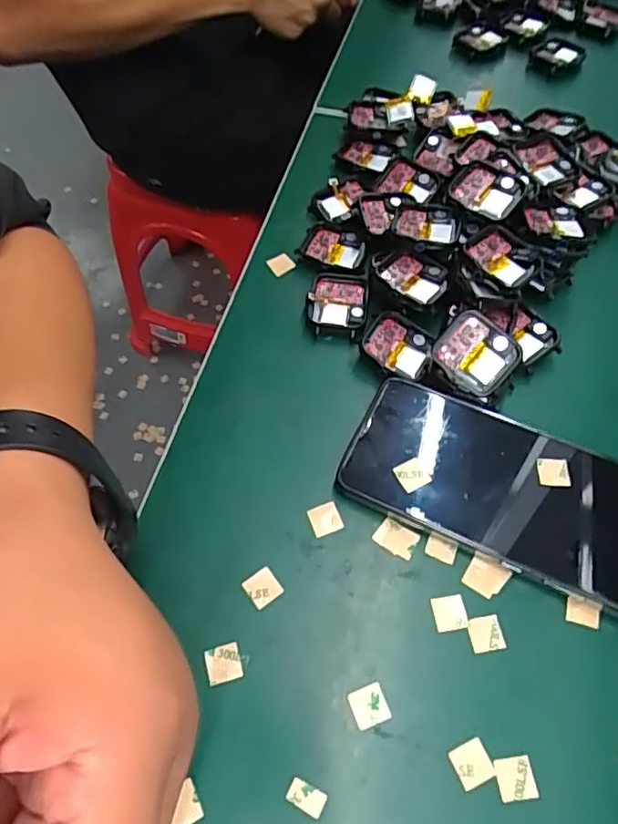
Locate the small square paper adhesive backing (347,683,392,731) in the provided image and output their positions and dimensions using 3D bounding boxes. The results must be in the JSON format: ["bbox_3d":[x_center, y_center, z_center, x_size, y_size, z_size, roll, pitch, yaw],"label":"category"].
[{"bbox_3d":[0.027,0.130,0.257,0.016,0.004,0.016,-19,62,-12],"label":"small square paper adhesive backing"}]

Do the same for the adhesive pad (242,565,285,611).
[{"bbox_3d":[-0.023,0.086,0.283,0.015,0.004,0.016,-35,66,-19],"label":"adhesive pad"}]

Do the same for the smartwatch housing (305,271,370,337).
[{"bbox_3d":[0.018,-0.067,0.369,0.036,0.012,0.046,8,60,4],"label":"smartwatch housing"}]

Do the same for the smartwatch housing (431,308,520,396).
[{"bbox_3d":[0.095,-0.033,0.326,0.044,0.005,0.038,35,103,4],"label":"smartwatch housing"}]

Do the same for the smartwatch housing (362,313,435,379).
[{"bbox_3d":[0.054,-0.039,0.350,0.040,0.014,0.031,26,63,14],"label":"smartwatch housing"}]

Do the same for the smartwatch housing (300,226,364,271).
[{"bbox_3d":[0.017,-0.110,0.392,0.041,0.011,0.033,27,63,14],"label":"smartwatch housing"}]

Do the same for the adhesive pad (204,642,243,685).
[{"bbox_3d":[-0.039,0.115,0.266,0.016,0.004,0.016,-13,61,-8],"label":"adhesive pad"}]

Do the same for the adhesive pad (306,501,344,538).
[{"bbox_3d":[0.008,0.055,0.301,0.015,0.004,0.016,-19,62,-11],"label":"adhesive pad"}]

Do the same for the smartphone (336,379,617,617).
[{"bbox_3d":[0.101,0.039,0.302,0.160,0.009,0.076,22,65,14],"label":"smartphone"}]

